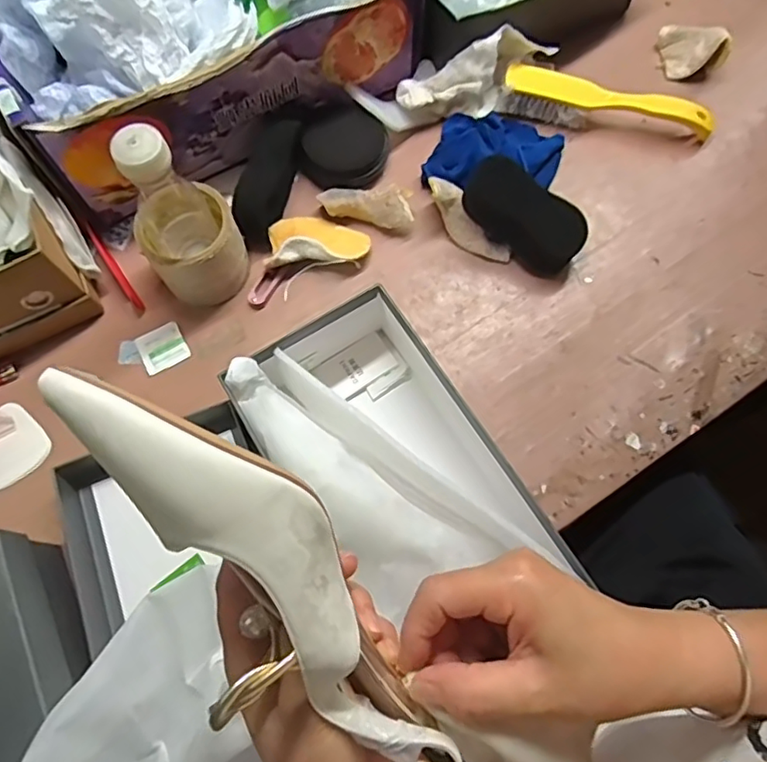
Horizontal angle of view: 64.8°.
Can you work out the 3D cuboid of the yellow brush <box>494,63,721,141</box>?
[{"bbox_3d":[0.239,-0.300,0.652,0.224,0.048,0.045,7,71,4],"label":"yellow brush"}]

